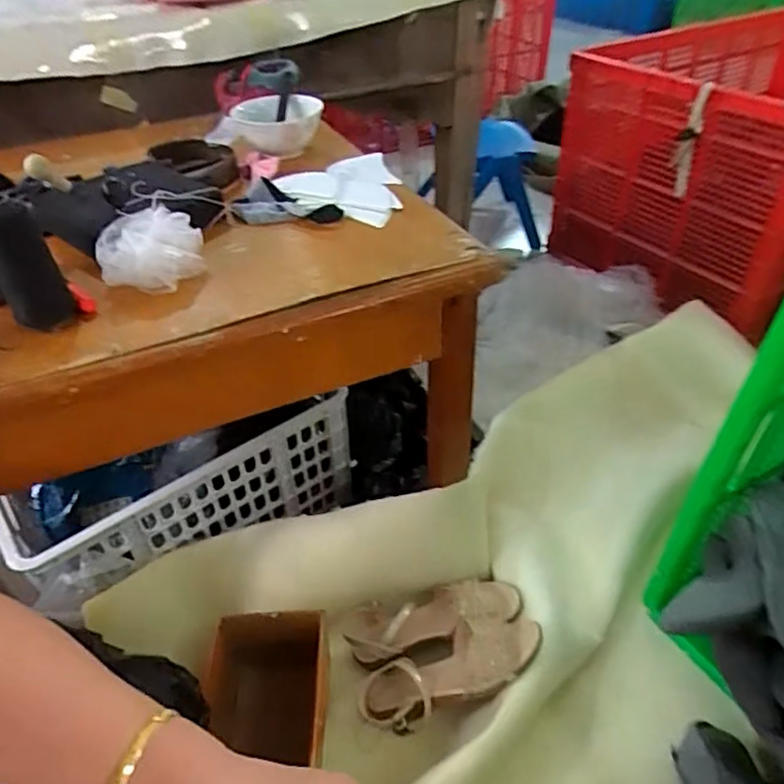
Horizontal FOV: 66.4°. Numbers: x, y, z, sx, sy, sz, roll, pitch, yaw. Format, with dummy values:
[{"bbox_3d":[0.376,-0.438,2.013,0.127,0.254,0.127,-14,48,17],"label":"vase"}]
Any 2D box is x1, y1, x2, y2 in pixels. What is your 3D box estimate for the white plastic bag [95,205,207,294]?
[{"bbox_3d":[-0.230,-0.135,0.572,0.096,0.047,0.073,-17,43,-16],"label":"white plastic bag"}]

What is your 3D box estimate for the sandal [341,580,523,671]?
[{"bbox_3d":[0.058,0.328,0.849,0.253,0.079,0.091,-7,41,-6],"label":"sandal"}]

